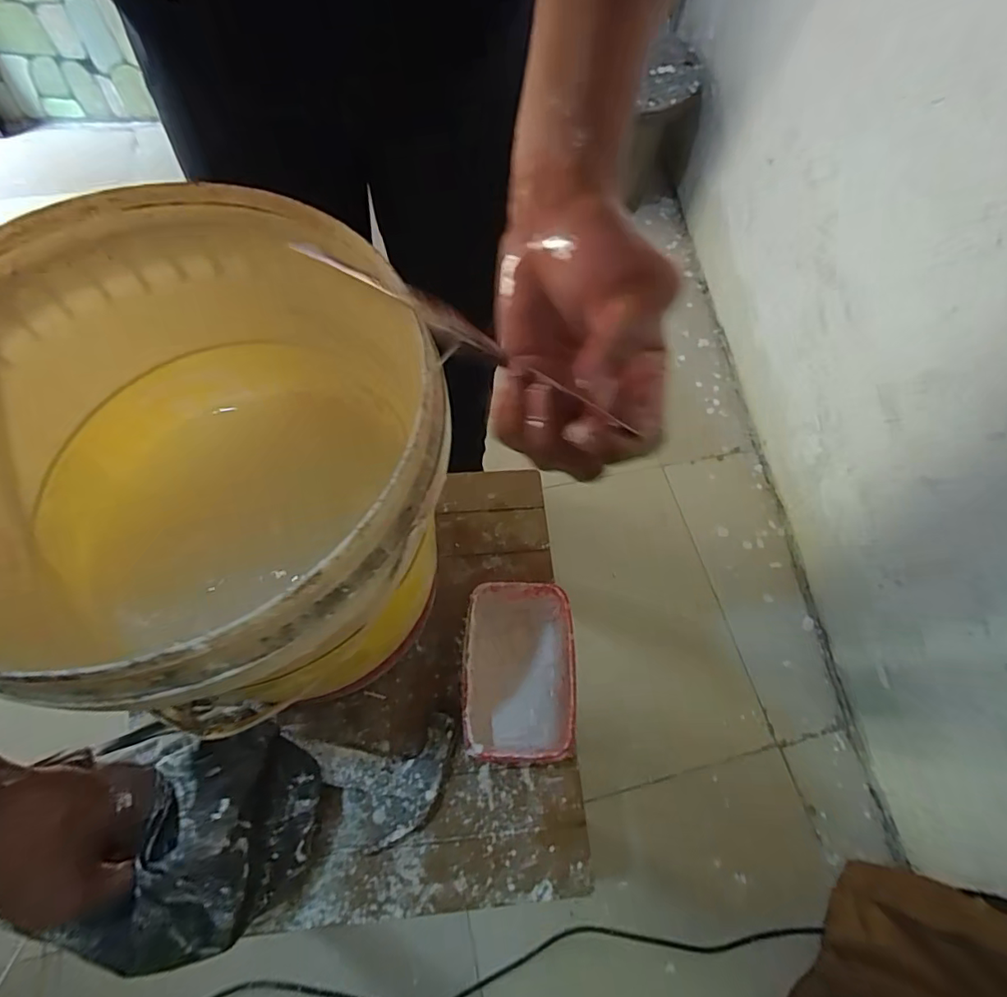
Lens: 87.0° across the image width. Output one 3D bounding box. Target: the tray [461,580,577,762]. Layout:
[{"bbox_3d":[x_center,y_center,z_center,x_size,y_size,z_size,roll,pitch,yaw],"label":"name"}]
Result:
[{"bbox_3d":[0.013,0.171,0.528,0.102,0.089,0.155,4,63,-1],"label":"tray"}]

